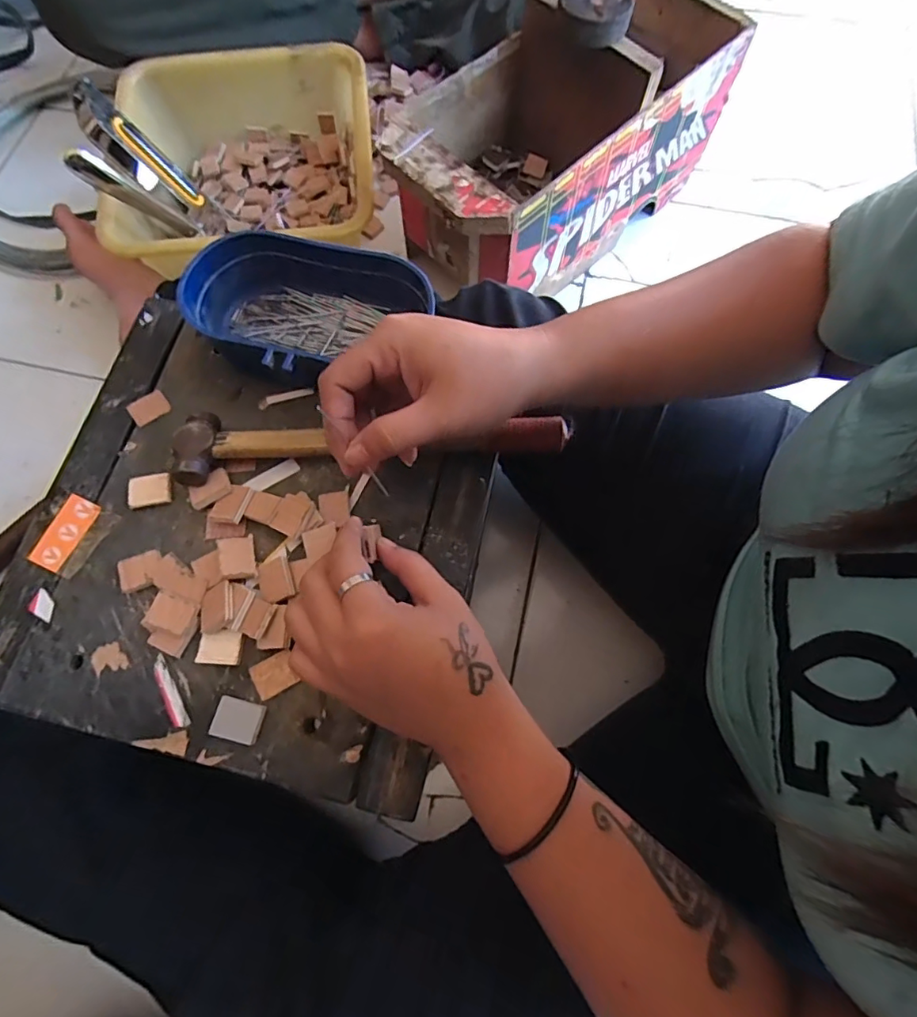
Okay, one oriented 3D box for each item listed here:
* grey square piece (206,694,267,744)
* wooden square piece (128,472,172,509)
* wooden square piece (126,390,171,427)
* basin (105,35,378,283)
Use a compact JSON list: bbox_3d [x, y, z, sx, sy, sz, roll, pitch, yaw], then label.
[{"bbox_3d":[-0.119,0.114,0.279,0.025,0.010,0.020,14,73,4],"label":"grey square piece"},{"bbox_3d":[-0.193,-0.012,0.321,0.025,0.004,0.020,-11,73,-4],"label":"wooden square piece"},{"bbox_3d":[-0.207,-0.067,0.343,0.023,0.004,0.019,-39,76,-11],"label":"wooden square piece"},{"bbox_3d":[-0.226,-0.365,0.571,0.264,0.101,0.247,0,72,0],"label":"basin"}]

